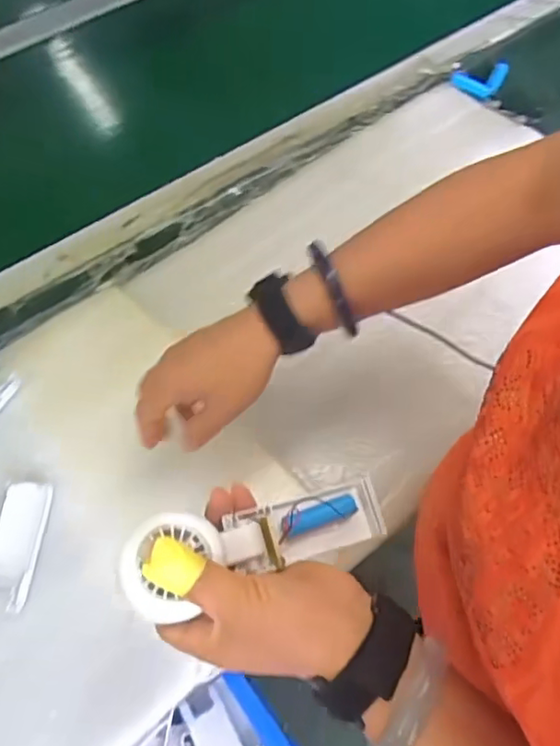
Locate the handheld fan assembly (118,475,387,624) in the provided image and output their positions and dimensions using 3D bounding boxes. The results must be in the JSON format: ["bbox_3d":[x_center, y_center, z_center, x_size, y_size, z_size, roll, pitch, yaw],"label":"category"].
[{"bbox_3d":[-0.010,0.100,0.345,0.168,0.026,0.048,-5,62,-34],"label":"handheld fan assembly"}]

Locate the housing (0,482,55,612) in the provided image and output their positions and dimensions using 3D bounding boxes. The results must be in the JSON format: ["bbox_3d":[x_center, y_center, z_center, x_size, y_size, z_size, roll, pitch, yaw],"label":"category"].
[{"bbox_3d":[-0.225,0.145,0.490,0.043,0.010,0.101,7,66,3],"label":"housing"}]

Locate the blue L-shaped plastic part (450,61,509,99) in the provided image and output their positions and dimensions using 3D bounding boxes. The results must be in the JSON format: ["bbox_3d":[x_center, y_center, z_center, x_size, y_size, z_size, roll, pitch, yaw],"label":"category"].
[{"bbox_3d":[0.263,-0.375,0.736,0.085,0.016,0.041,-24,68,-11],"label":"blue L-shaped plastic part"}]

